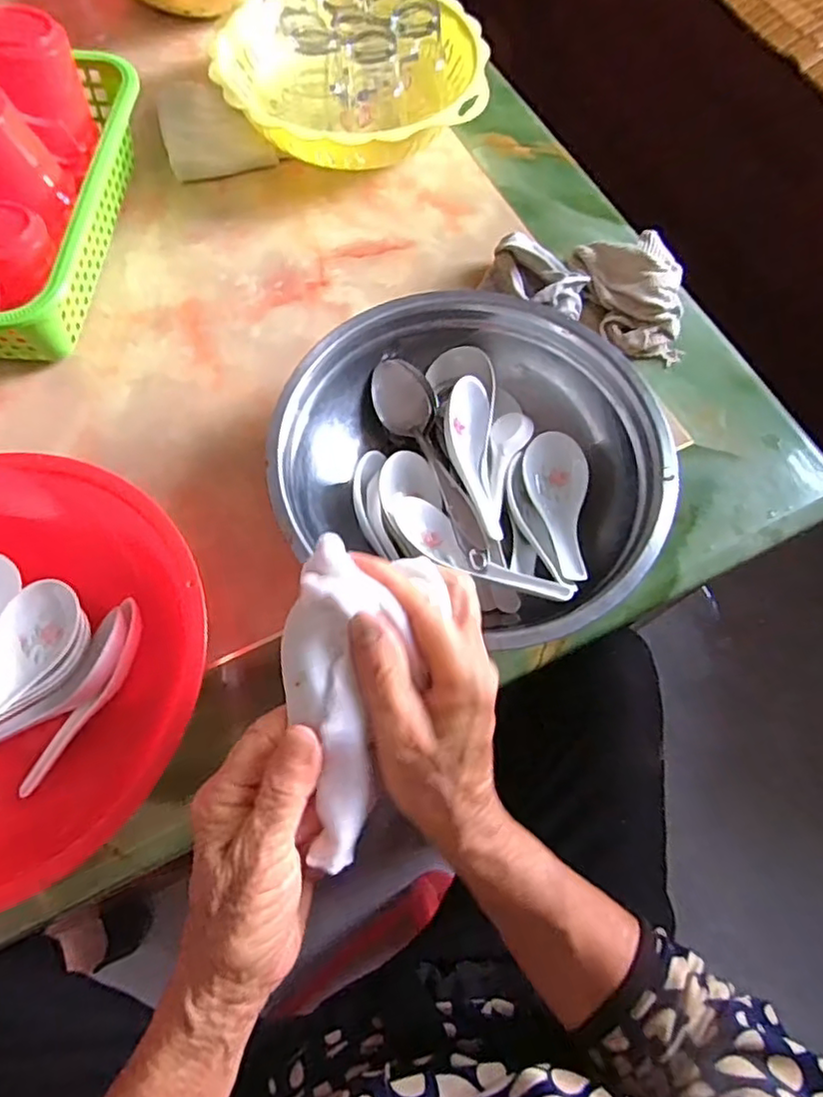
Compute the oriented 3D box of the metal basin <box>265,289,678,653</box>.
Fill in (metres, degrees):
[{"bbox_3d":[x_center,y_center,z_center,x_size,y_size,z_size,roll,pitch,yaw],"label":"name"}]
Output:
[{"bbox_3d":[0.046,-0.068,0.435,0.251,0.071,0.230,1,68,-2],"label":"metal basin"}]

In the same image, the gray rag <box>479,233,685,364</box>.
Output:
[{"bbox_3d":[0.147,-0.216,0.515,0.153,0.041,0.105,0,68,-2],"label":"gray rag"}]

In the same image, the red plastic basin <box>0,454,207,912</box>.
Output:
[{"bbox_3d":[-0.242,0.068,0.362,0.245,0.069,0.233,1,68,-2],"label":"red plastic basin"}]

